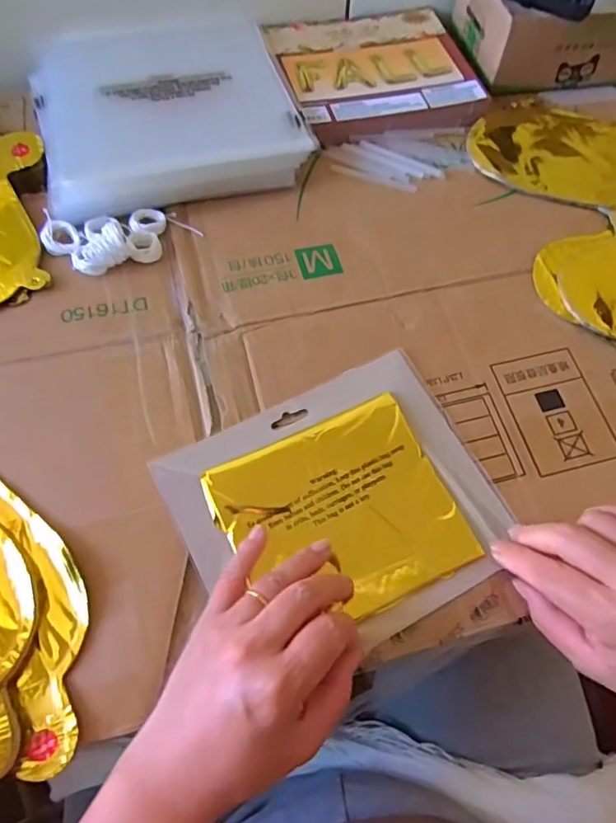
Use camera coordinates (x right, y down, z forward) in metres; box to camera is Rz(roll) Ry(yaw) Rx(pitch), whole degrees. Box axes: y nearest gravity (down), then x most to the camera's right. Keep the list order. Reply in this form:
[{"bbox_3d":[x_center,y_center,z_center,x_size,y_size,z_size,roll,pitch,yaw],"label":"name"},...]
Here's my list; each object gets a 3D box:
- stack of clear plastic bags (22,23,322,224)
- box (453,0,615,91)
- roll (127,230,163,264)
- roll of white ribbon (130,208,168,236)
[{"bbox_3d":[-0.132,-0.286,0.503,0.218,0.026,0.240,-16,65,-10],"label":"stack of clear plastic bags"},{"bbox_3d":[0.257,-0.396,0.553,0.190,0.065,0.145,-12,65,-8],"label":"box"},{"bbox_3d":[-0.131,-0.134,0.441,0.024,0.009,0.030,-16,65,-10],"label":"roll"},{"bbox_3d":[-0.132,-0.156,0.452,0.029,0.006,0.026,6,64,1],"label":"roll of white ribbon"}]

